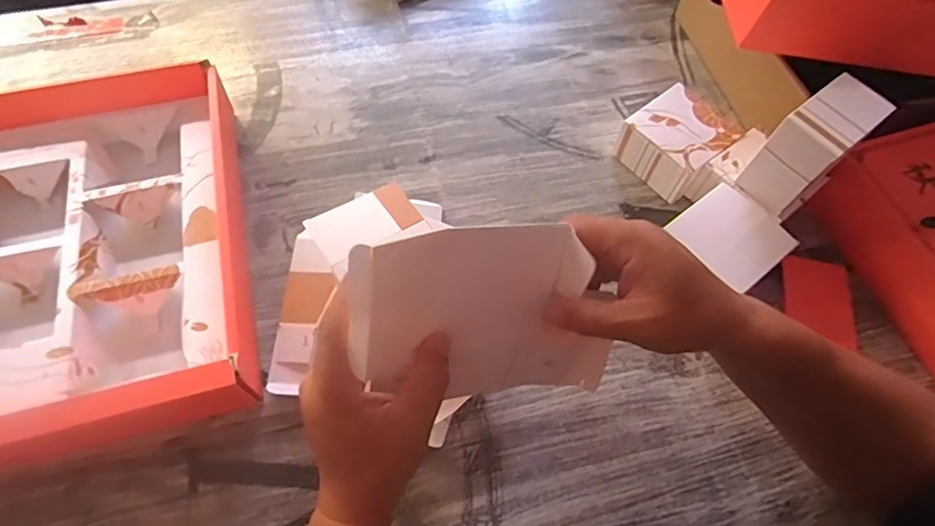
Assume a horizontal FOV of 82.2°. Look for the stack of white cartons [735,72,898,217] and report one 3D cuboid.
[{"bbox_3d":[0.298,-0.100,0.465,0.085,0.086,0.051,-34,69,-18],"label":"stack of white cartons"}]

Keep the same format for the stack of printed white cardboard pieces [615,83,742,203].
[{"bbox_3d":[0.213,-0.123,0.549,0.081,0.059,0.083,-35,69,-18],"label":"stack of printed white cardboard pieces"}]

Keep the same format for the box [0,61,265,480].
[{"bbox_3d":[-0.392,0.002,0.454,0.379,0.068,0.327,-13,64,-9],"label":"box"}]

